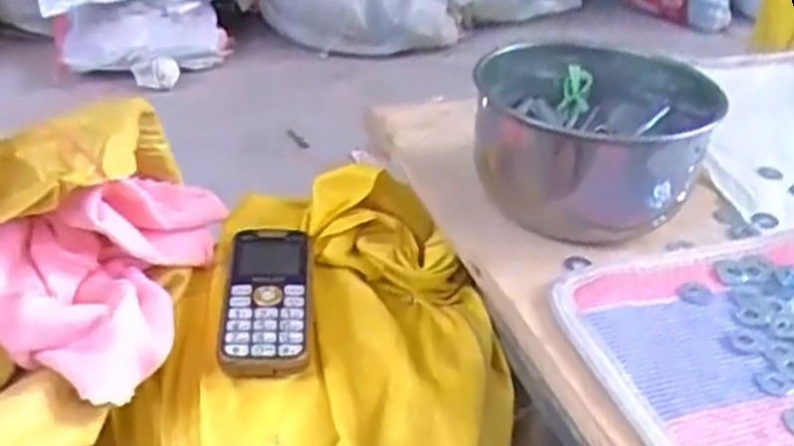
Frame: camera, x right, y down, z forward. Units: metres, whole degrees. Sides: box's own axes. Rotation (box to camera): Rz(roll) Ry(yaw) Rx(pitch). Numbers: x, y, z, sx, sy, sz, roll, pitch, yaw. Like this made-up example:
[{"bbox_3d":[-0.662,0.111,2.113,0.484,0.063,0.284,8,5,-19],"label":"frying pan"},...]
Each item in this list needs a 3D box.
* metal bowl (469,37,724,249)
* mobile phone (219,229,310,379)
[{"bbox_3d":[0.143,-0.066,0.592,0.167,0.089,0.174,3,33,-2],"label":"metal bowl"},{"bbox_3d":[-0.091,0.053,0.549,0.059,0.016,0.129,-6,44,-1],"label":"mobile phone"}]

